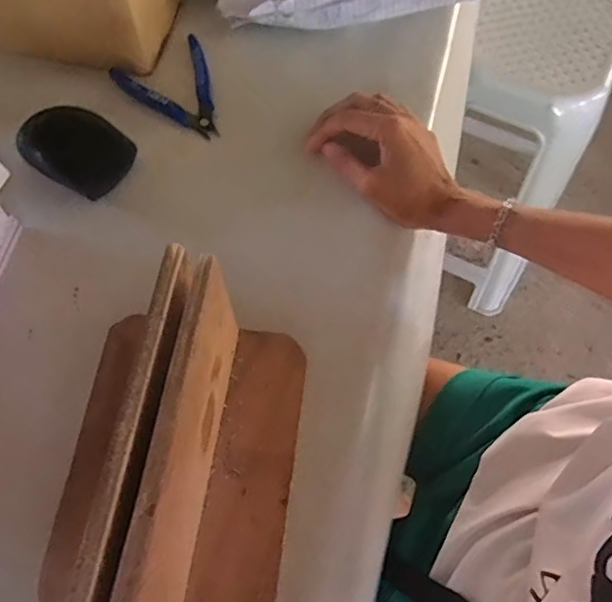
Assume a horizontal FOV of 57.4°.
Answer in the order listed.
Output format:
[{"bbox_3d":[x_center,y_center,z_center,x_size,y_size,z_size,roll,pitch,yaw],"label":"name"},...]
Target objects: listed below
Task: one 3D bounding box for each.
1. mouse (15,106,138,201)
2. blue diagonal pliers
[{"bbox_3d":[-0.188,-0.124,0.456,0.086,0.029,0.062,33,67,15],"label":"mouse"},{"bbox_3d":[-0.121,-0.188,0.508,0.083,0.018,0.111,-23,66,-12],"label":"blue diagonal pliers"}]

